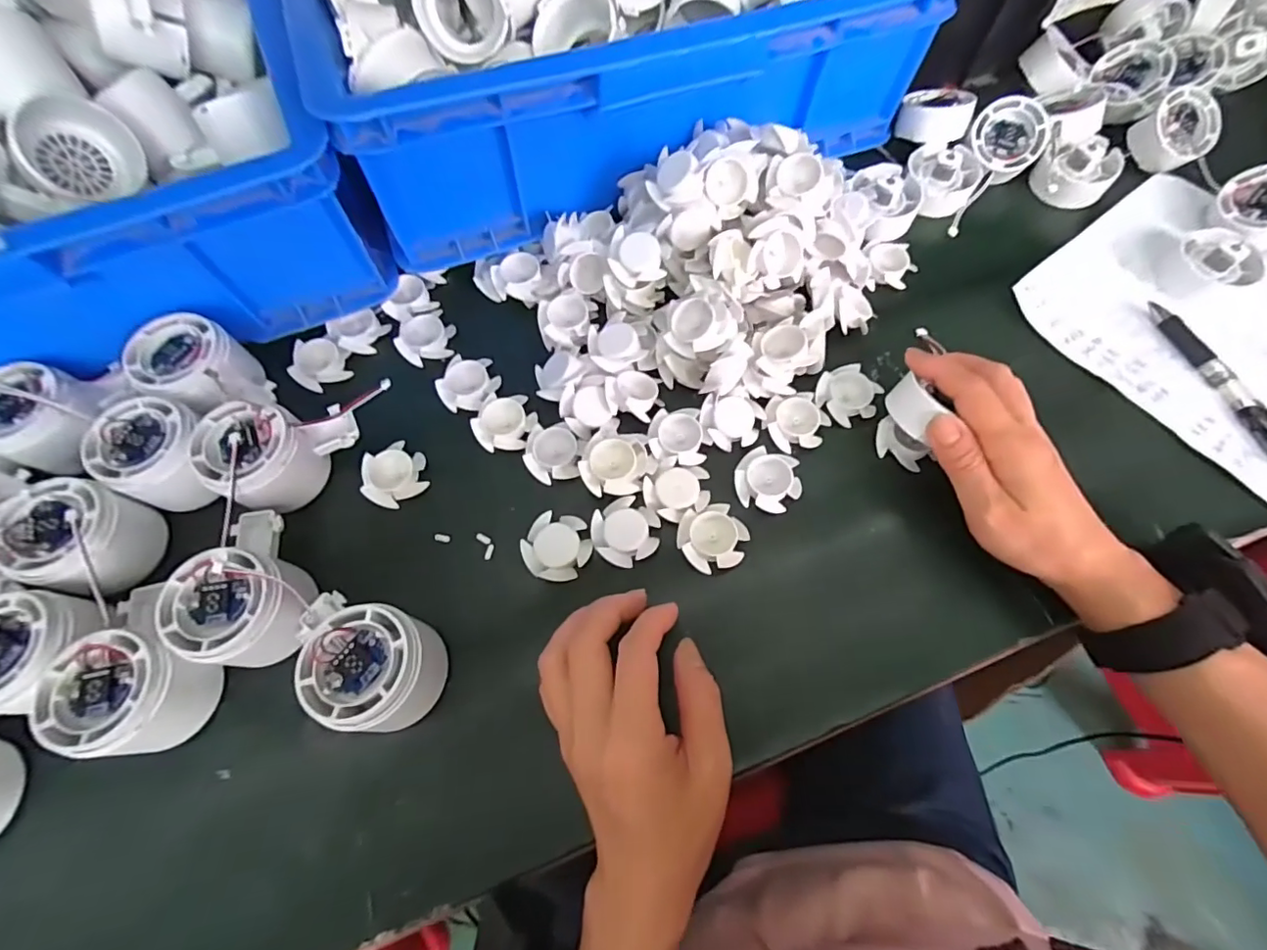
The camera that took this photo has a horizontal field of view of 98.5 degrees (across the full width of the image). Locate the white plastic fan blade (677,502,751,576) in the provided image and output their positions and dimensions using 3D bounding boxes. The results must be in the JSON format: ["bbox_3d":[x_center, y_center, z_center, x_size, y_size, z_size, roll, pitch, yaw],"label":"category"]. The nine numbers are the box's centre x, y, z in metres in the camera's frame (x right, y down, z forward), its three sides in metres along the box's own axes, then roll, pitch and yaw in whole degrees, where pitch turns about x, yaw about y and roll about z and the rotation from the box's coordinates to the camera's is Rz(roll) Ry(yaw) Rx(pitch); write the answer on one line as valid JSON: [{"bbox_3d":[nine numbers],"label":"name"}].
[{"bbox_3d":[0.048,0.039,0.332,0.040,0.016,0.038,0,68,1],"label":"white plastic fan blade"}]

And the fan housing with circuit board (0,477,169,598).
[{"bbox_3d":[-0.315,0.039,0.313,0.069,0.056,0.064,6,68,4],"label":"fan housing with circuit board"}]

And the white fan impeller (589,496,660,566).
[{"bbox_3d":[-0.005,0.034,0.333,0.039,0.009,0.039,0,68,1],"label":"white fan impeller"}]

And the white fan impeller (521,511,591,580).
[{"bbox_3d":[-0.046,0.043,0.331,0.039,0.011,0.041,0,68,1],"label":"white fan impeller"}]

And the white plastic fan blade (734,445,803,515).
[{"bbox_3d":[0.084,0.004,0.344,0.040,0.013,0.037,0,68,1],"label":"white plastic fan blade"}]

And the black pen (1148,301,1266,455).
[{"bbox_3d":[0.395,-0.061,0.364,0.018,0.019,0.137,-19,69,-7],"label":"black pen"}]

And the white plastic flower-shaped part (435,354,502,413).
[{"bbox_3d":[-0.113,-0.062,0.375,0.039,0.013,0.038,1,68,1],"label":"white plastic flower-shaped part"}]

